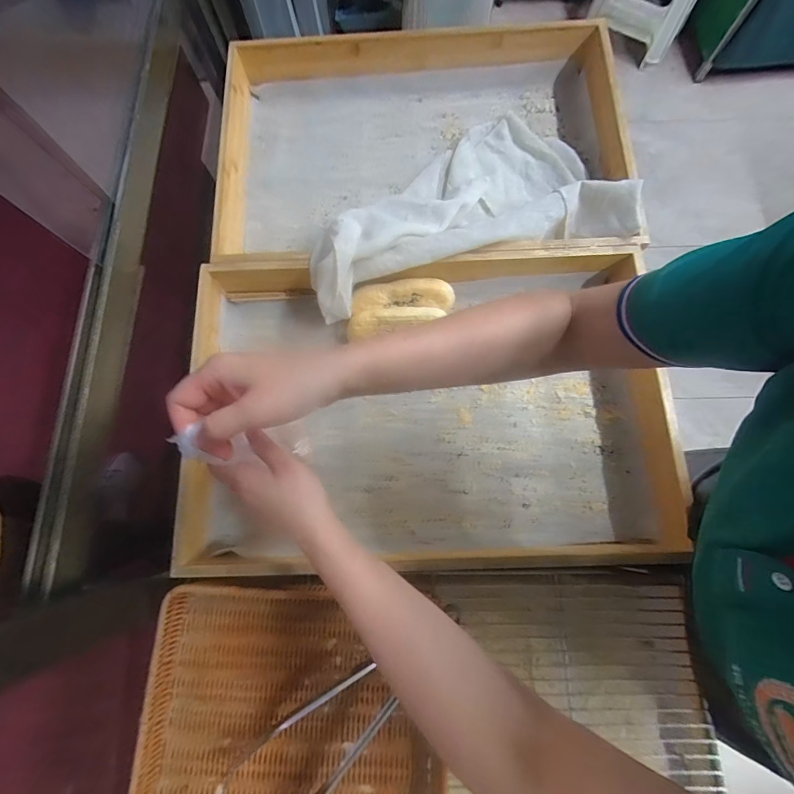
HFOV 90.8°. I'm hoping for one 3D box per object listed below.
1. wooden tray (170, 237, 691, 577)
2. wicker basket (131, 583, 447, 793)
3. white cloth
[{"bbox_3d":[0.048,0.011,0.528,0.633,0.090,0.421,-2,76,1],"label":"wooden tray"},{"bbox_3d":[-0.112,0.415,0.398,0.314,0.048,0.419,0,76,2],"label":"wicker basket"},{"bbox_3d":[0.079,-0.303,0.578,0.435,0.125,0.308,-13,76,-2],"label":"white cloth"}]

